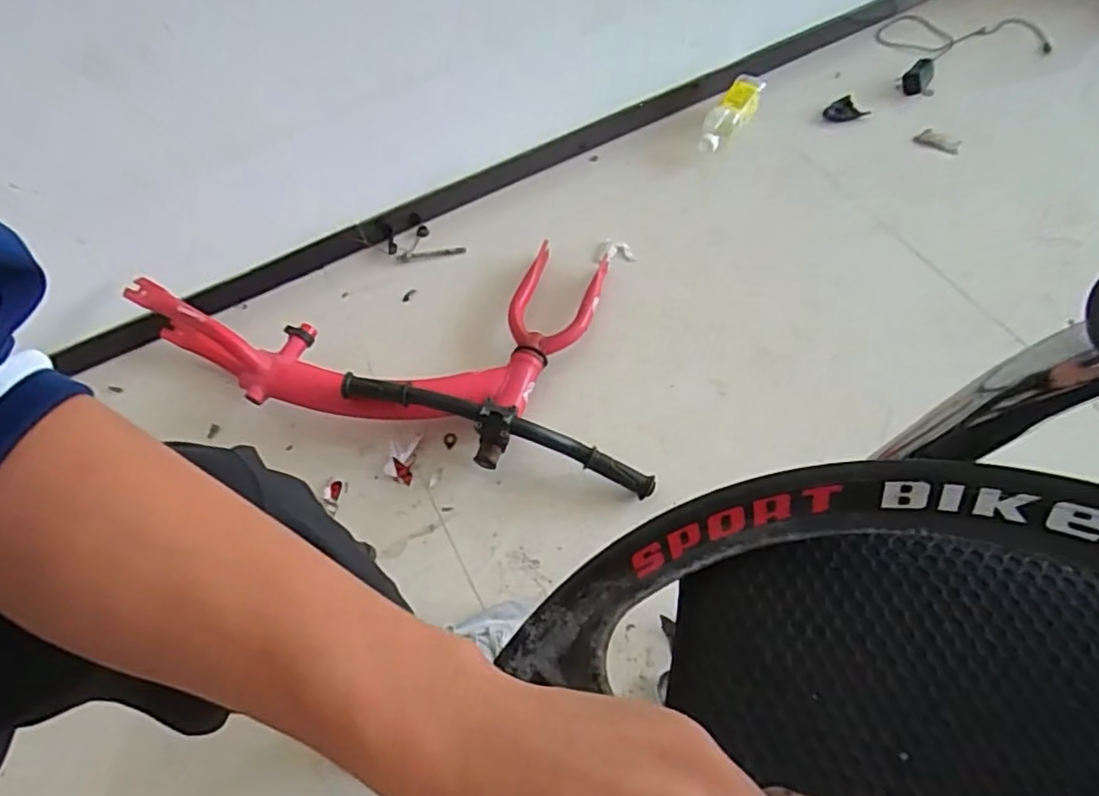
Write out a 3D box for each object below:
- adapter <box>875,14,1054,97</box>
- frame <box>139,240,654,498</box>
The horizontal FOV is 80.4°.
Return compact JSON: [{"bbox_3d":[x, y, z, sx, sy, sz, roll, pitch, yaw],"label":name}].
[{"bbox_3d":[0.748,-0.656,1.193,0.314,0.041,0.183,-22,61,-8],"label":"adapter"},{"bbox_3d":[-0.204,-0.115,0.913,0.697,0.135,0.392,6,61,8],"label":"frame"}]

